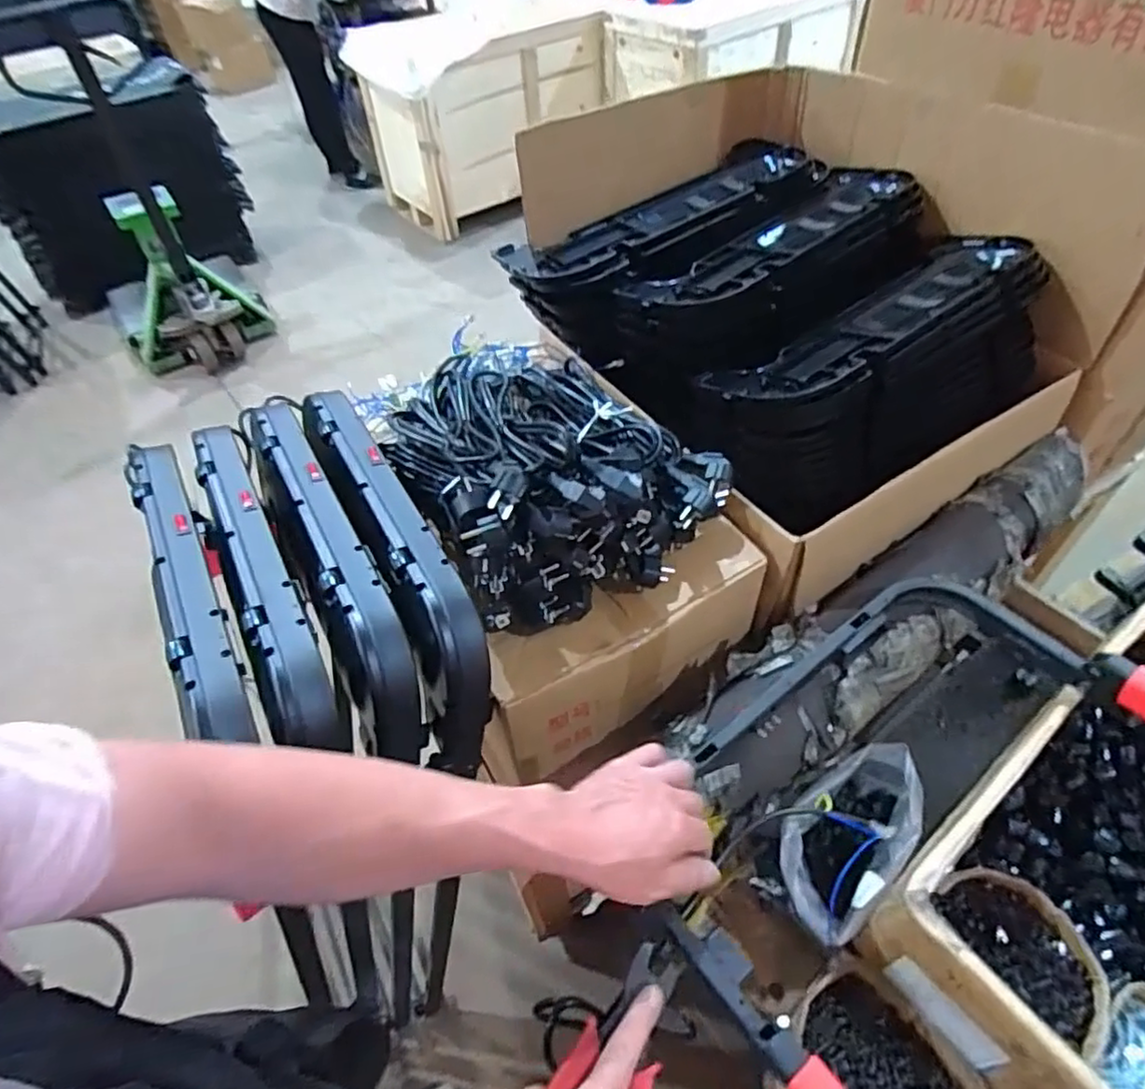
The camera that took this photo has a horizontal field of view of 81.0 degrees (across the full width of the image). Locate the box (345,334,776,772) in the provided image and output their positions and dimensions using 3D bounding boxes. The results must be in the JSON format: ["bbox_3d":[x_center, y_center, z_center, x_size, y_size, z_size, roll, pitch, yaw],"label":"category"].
[{"bbox_3d":[-0.017,-0.053,0.816,0.339,0.274,0.453,-22,51,-14],"label":"box"}]

